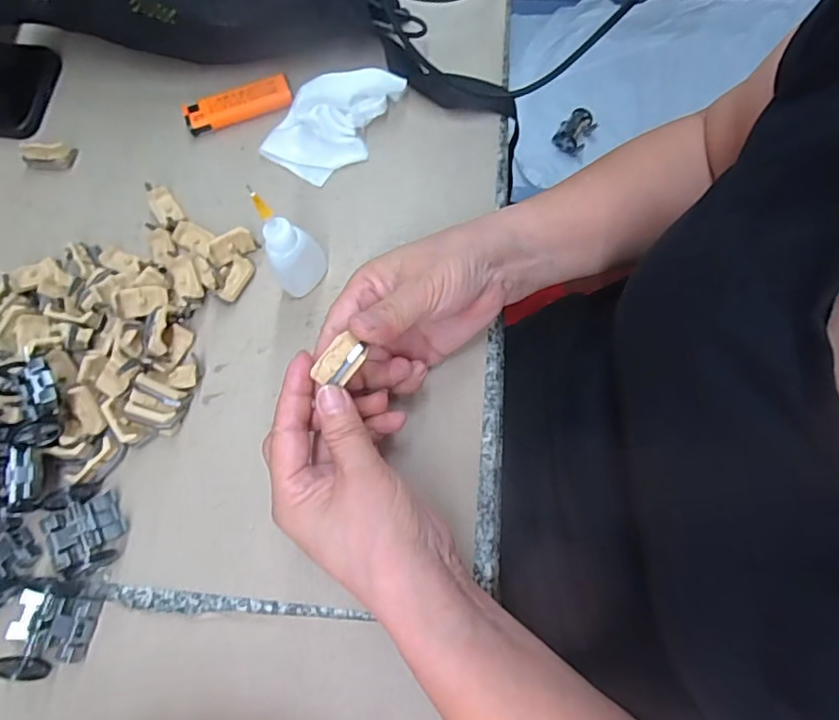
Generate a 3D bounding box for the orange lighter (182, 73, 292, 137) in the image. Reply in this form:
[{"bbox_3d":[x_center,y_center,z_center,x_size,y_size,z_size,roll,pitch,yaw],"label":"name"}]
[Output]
[{"bbox_3d":[-0.135,-0.190,0.399,0.079,0.014,0.023,-16,75,-3],"label":"orange lighter"}]

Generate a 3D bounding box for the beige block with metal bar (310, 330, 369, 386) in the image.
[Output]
[{"bbox_3d":[-0.039,0.000,0.267,0.016,0.010,0.028,43,113,10],"label":"beige block with metal bar"}]

